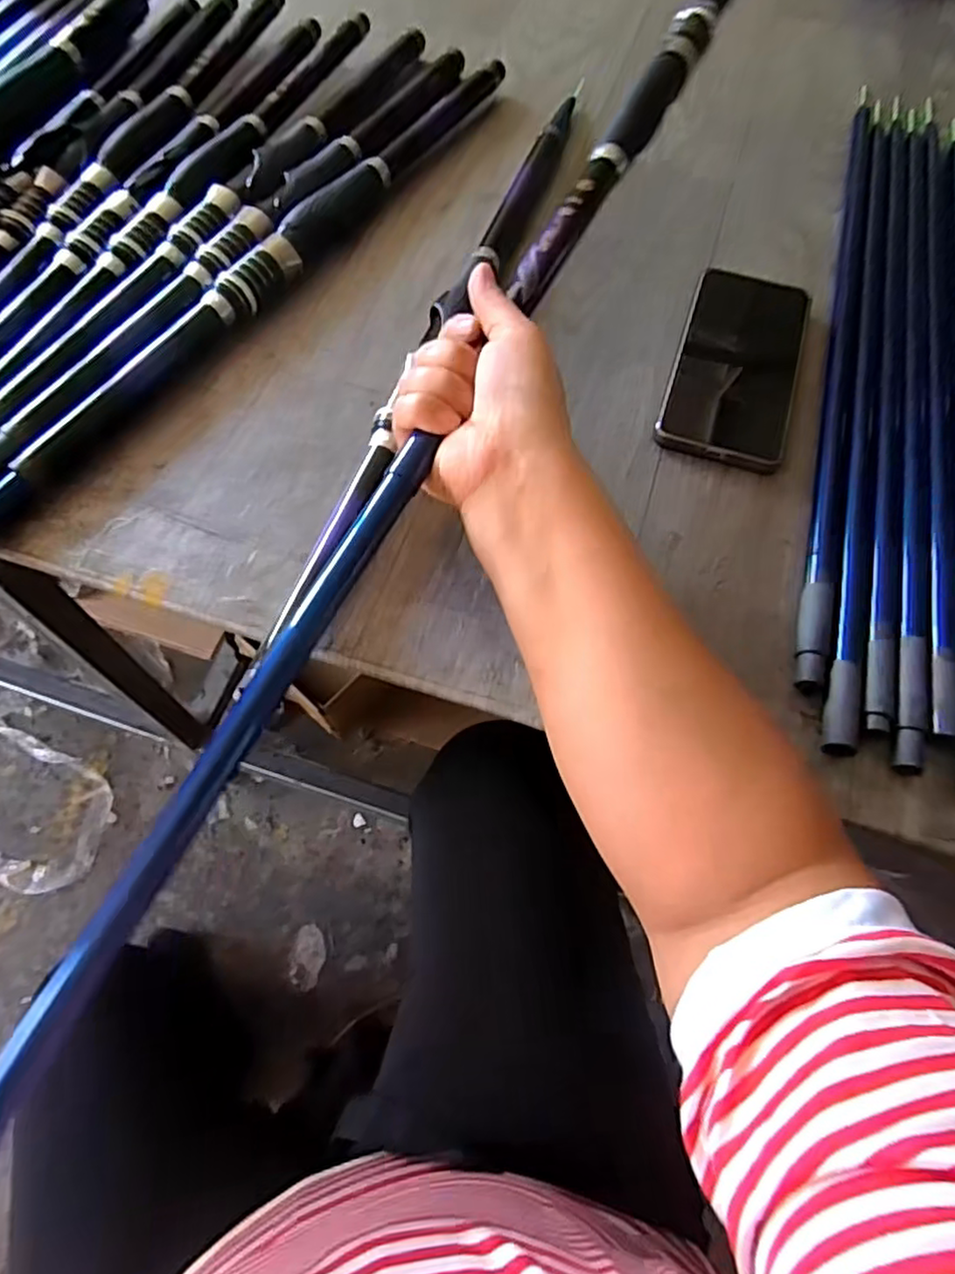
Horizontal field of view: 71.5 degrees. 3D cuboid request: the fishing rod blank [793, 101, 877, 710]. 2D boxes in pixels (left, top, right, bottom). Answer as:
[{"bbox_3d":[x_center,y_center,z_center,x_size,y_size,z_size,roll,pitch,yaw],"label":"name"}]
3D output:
[{"bbox_3d":[0.249,-0.214,0.452,0.016,0.010,0.567,16,63,7],"label":"fishing rod blank"}]

